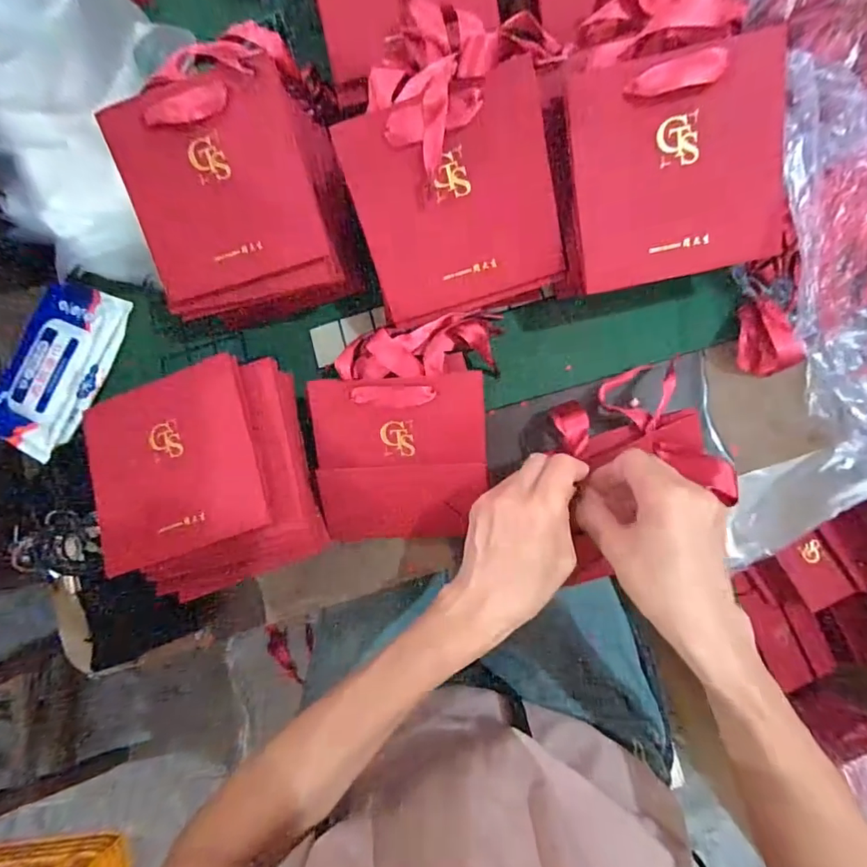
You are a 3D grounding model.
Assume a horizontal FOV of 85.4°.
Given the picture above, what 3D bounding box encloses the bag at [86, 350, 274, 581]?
[{"bbox_3d":[-0.204,0.024,0.365,0.137,0.011,0.137,-19,81,3],"label":"bag"}]

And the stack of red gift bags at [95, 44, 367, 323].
[{"bbox_3d":[-0.154,-0.188,0.384,0.164,0.185,0.039,-19,40,-12],"label":"stack of red gift bags"}]

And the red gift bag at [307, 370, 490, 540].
[{"bbox_3d":[-0.026,0.023,0.383,0.137,0.013,0.137,-3,107,4],"label":"red gift bag"}]

